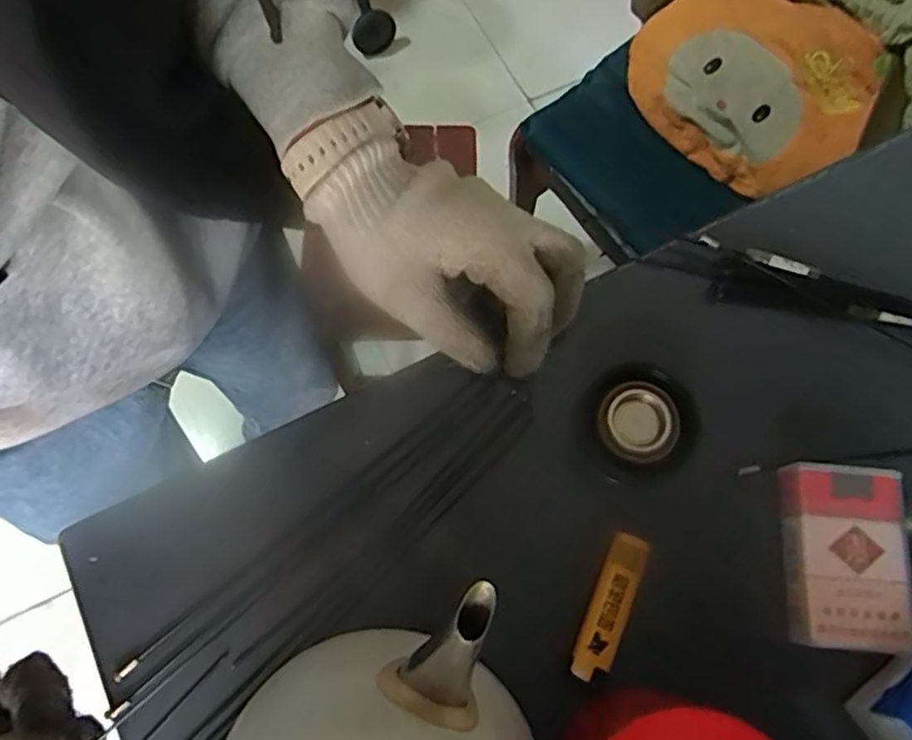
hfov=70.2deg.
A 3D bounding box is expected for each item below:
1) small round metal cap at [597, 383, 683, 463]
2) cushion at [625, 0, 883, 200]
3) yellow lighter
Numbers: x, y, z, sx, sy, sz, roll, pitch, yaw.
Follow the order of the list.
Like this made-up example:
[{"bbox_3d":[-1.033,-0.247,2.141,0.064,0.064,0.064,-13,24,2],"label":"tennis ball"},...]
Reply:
[{"bbox_3d":[0.098,0.029,0.350,0.042,0.008,0.042,42,76,11],"label":"small round metal cap"},{"bbox_3d":[0.418,-0.414,0.933,0.365,0.070,0.243,49,116,22],"label":"cushion"},{"bbox_3d":[0.079,0.121,0.331,0.021,0.008,0.073,23,73,6],"label":"yellow lighter"}]

